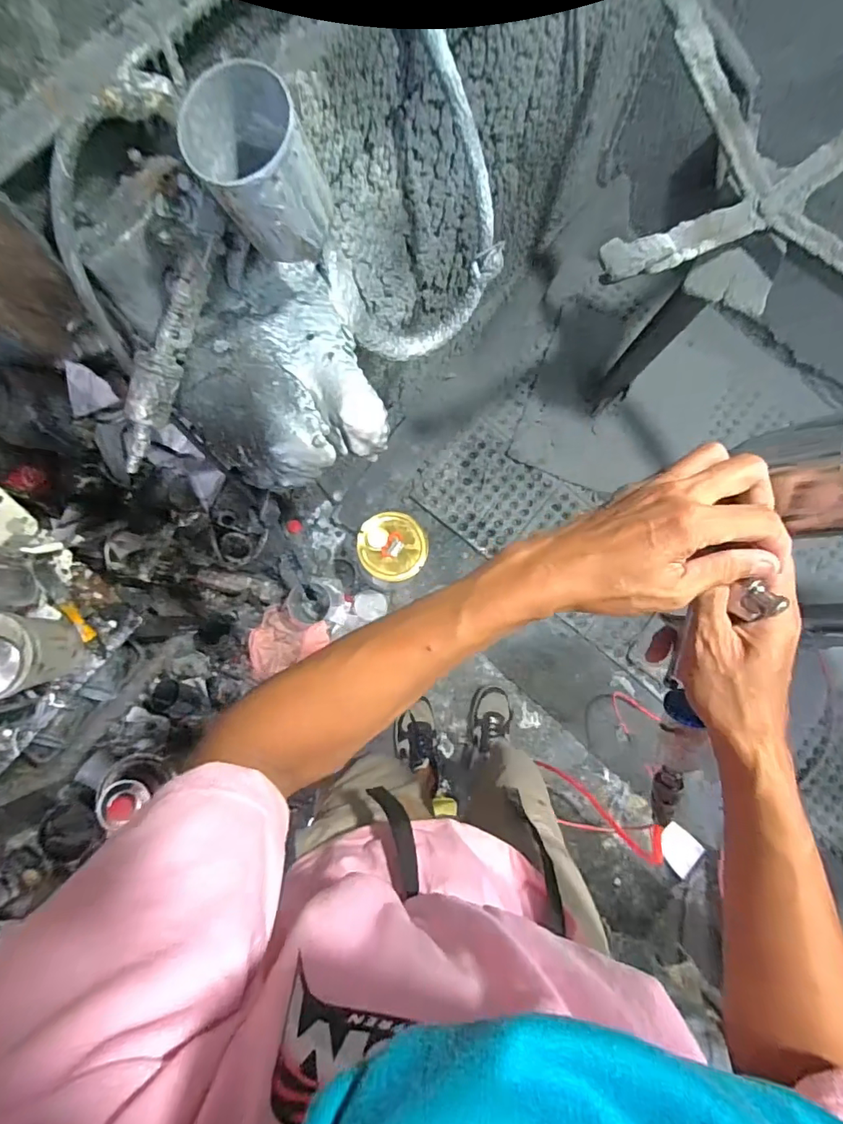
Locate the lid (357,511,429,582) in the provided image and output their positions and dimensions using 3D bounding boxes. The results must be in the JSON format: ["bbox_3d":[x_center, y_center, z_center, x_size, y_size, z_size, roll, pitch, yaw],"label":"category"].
[{"bbox_3d":[-0.068,-0.037,1.163,0.161,0.032,0.158,0,83,-1],"label":"lid"}]

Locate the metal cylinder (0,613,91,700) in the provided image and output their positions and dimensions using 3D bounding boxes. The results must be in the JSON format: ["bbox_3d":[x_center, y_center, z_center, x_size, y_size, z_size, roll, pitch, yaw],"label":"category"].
[{"bbox_3d":[-0.560,0.128,0.681,0.109,0.175,0.107,-4,83,-1],"label":"metal cylinder"}]

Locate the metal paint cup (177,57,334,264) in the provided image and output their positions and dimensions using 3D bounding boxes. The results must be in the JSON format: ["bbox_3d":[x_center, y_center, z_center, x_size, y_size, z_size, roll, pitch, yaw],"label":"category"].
[{"bbox_3d":[-0.119,-0.286,0.357,0.082,0.084,0.086,-34,84,-5],"label":"metal paint cup"}]

